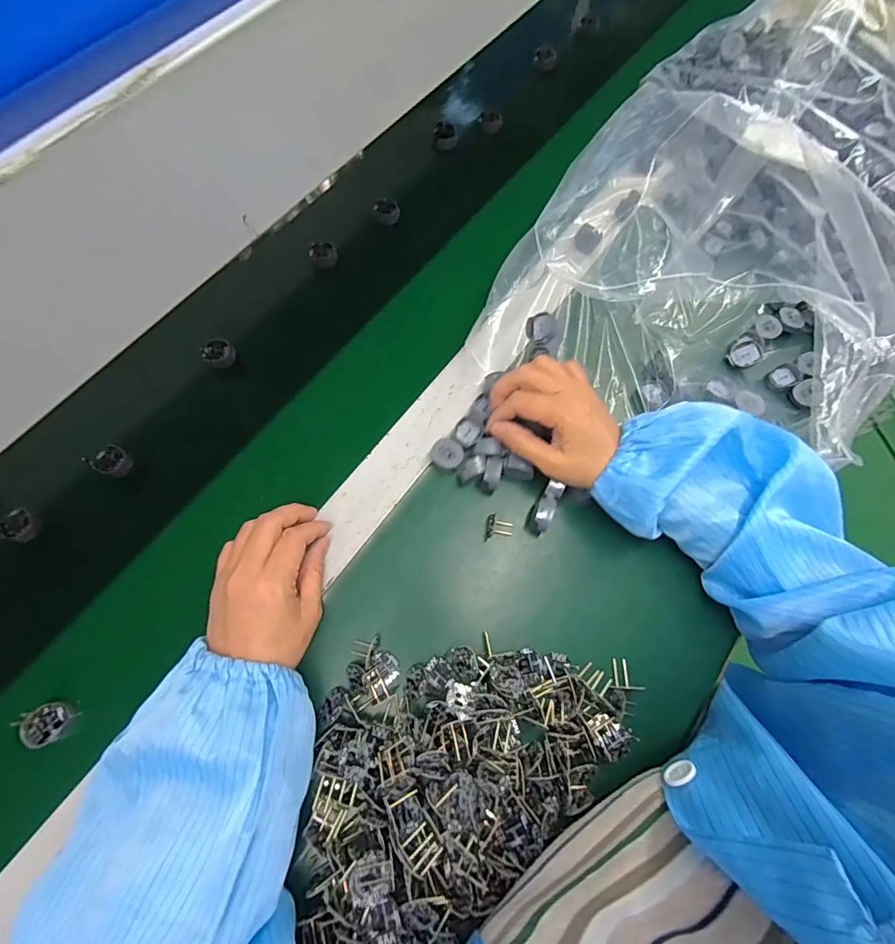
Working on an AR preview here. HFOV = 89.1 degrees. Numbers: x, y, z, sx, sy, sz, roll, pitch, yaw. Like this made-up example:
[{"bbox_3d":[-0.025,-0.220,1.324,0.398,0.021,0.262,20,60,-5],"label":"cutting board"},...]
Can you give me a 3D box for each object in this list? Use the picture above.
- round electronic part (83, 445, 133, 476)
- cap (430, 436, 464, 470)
[{"bbox_3d":[-0.294,-0.012,0.395,0.031,0.023,0.024,24,71,4],"label":"round electronic part"},{"bbox_3d":[0.000,-0.016,0.408,0.029,0.011,0.027,1,71,-4],"label":"cap"}]

